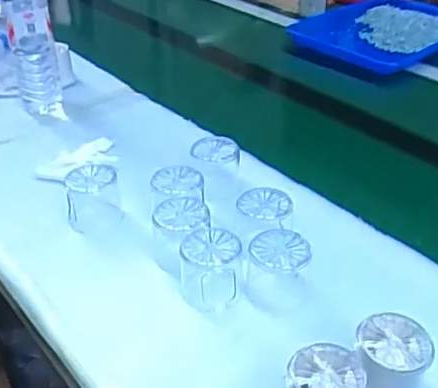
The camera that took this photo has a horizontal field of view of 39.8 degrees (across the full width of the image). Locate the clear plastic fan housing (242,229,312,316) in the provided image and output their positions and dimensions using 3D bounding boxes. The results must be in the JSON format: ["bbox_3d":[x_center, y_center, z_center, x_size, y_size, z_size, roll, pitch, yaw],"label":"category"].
[{"bbox_3d":[0.054,0.073,0.560,0.057,0.065,0.055,2,35,5],"label":"clear plastic fan housing"}]

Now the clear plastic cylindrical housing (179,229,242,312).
[{"bbox_3d":[-0.008,0.069,0.555,0.053,0.053,0.056,-1,34,1],"label":"clear plastic cylindrical housing"}]

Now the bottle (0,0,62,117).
[{"bbox_3d":[-0.265,-0.229,0.853,0.064,0.224,0.076,-11,36,-13],"label":"bottle"}]

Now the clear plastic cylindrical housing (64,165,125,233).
[{"bbox_3d":[-0.137,0.005,0.663,0.060,0.054,0.057,-1,34,1],"label":"clear plastic cylindrical housing"}]

